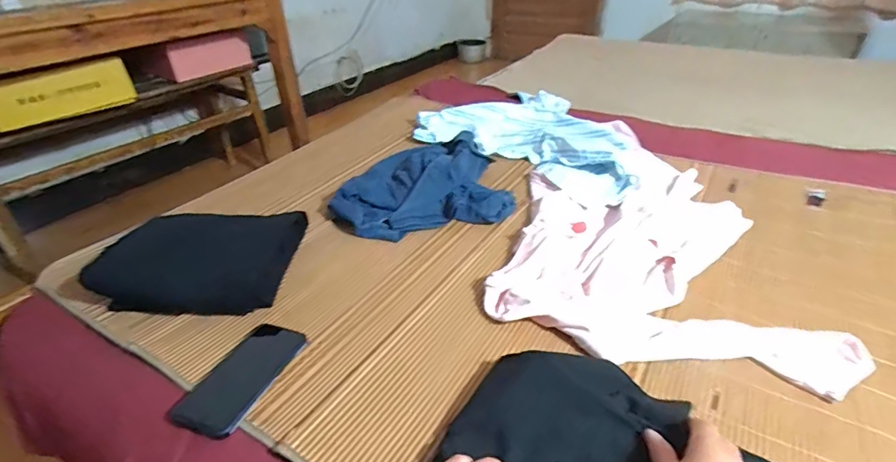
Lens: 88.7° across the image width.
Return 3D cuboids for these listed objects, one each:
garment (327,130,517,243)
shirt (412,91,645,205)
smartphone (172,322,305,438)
[{"bbox_3d":[-0.060,-0.099,0.934,0.351,0.069,0.276,-9,35,-12],"label":"garment"},{"bbox_3d":[0.242,-0.263,1.170,0.575,0.056,0.449,23,41,31],"label":"shirt"},{"bbox_3d":[-0.254,0.180,0.574,0.087,0.012,0.162,10,36,16],"label":"smartphone"}]

